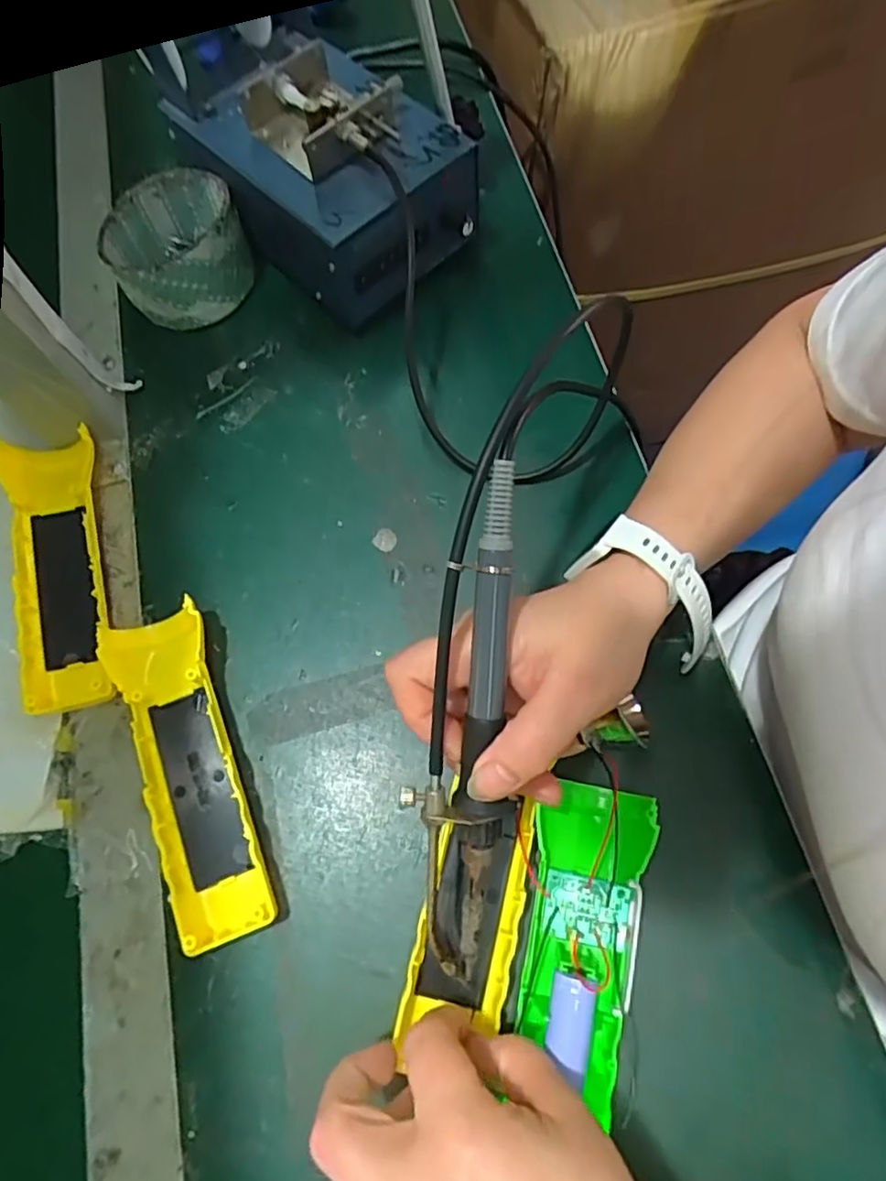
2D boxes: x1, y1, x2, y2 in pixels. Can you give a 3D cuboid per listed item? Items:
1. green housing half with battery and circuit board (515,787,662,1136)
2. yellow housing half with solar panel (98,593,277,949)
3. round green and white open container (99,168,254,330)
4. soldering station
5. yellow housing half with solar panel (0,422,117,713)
[{"bbox_3d":[0.061,0.146,0.278,0.046,0.032,0.121,11,62,7],"label":"green housing half with battery and circuit board"},{"bbox_3d":[-0.124,0.087,0.317,0.047,0.025,0.160,-21,70,-6],"label":"yellow housing half with solar panel"},{"bbox_3d":[-0.172,-0.221,0.422,0.086,0.052,0.078,-33,71,-10],"label":"round green and white open container"},{"bbox_3d":[-0.069,-0.269,0.415,0.125,0.091,0.176,-40,73,-12],"label":"soldering station"},{"bbox_3d":[-0.216,-0.015,0.362,0.057,0.024,0.166,-16,69,-4],"label":"yellow housing half with solar panel"}]

